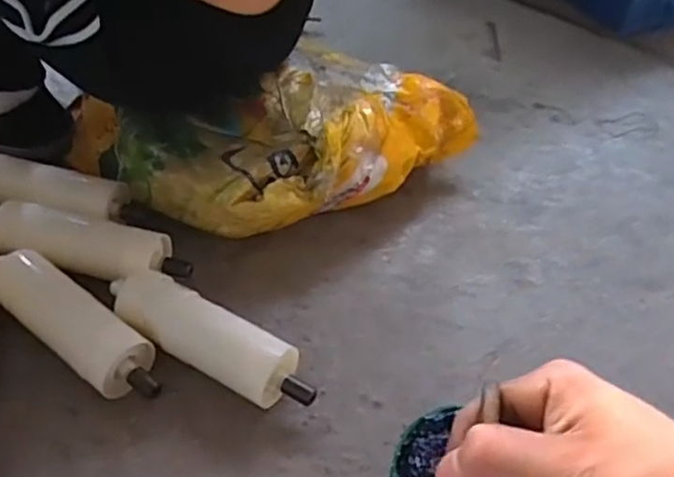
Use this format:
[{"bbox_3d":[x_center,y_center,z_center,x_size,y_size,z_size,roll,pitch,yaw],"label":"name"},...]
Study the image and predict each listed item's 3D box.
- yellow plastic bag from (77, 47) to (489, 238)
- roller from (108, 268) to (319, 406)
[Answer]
[{"bbox_3d":[-0.066,-0.125,0.819,0.420,0.100,0.250,-19,51,-23],"label":"yellow plastic bag"},{"bbox_3d":[-0.122,0.096,0.644,0.221,0.049,0.060,27,49,19],"label":"roller"}]

